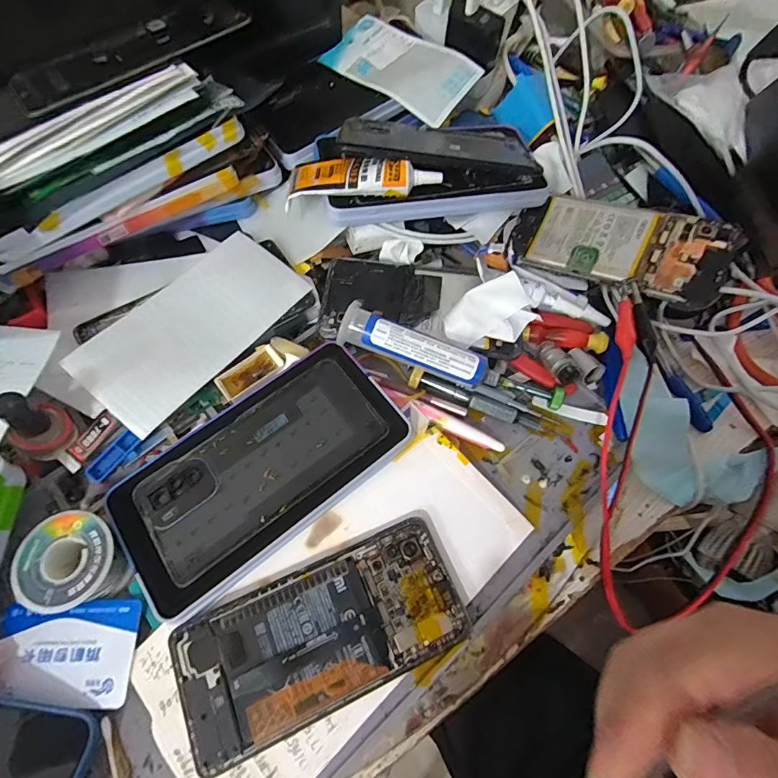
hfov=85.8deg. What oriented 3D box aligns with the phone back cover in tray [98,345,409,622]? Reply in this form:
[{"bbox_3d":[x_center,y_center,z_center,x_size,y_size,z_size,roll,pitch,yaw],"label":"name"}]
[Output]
[{"bbox_3d":[-0.085,0.049,0.278,0.184,0.017,0.099,-36,71,-16],"label":"phone back cover in tray"}]

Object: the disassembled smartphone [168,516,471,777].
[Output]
[{"bbox_3d":[-0.038,0.142,0.246,0.160,0.009,0.073,-22,68,-11],"label":"disassembled smartphone"}]

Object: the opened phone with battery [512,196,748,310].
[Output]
[{"bbox_3d":[0.183,-0.117,0.335,0.155,0.011,0.071,27,84,23],"label":"opened phone with battery"}]

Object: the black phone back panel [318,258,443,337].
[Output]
[{"bbox_3d":[-0.007,-0.076,0.331,0.092,0.014,0.068,-1,65,-2],"label":"black phone back panel"}]

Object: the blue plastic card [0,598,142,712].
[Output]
[{"bbox_3d":[-0.190,0.154,0.245,0.082,0.007,0.053,-4,66,3],"label":"blue plastic card"}]

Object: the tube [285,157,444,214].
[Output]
[{"bbox_3d":[-0.021,-0.168,0.332,0.120,0.026,0.036,-4,66,-3],"label":"tube"}]

